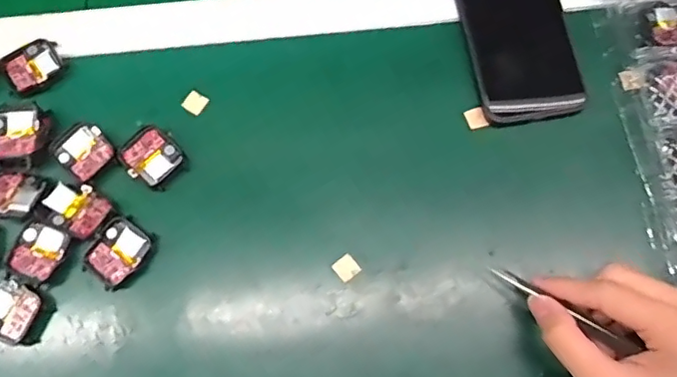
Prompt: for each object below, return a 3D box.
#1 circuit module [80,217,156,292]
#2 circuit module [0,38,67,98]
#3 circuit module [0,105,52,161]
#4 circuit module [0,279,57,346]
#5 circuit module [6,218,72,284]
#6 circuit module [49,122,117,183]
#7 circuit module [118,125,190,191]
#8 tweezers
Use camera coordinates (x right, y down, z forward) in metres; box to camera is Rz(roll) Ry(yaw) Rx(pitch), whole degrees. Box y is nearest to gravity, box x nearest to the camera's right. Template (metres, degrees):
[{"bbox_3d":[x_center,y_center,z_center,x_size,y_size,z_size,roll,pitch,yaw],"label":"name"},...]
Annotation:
[{"bbox_3d":[-0.155,0.045,0.410,0.036,0.012,0.047,33,76,11],"label":"circuit module"},{"bbox_3d":[-0.238,-0.096,0.452,0.044,0.007,0.046,-38,75,-10],"label":"circuit module"},{"bbox_3d":[-0.235,-0.042,0.428,0.041,0.010,0.040,-11,73,-2],"label":"circuit module"},{"bbox_3d":[-0.225,0.086,0.401,0.046,0.016,0.039,21,74,8],"label":"circuit module"},{"bbox_3d":[-0.211,0.043,0.406,0.034,0.005,0.041,23,75,8],"label":"circuit module"},{"bbox_3d":[-0.189,-0.029,0.428,0.041,0.004,0.035,40,78,12],"label":"circuit module"},{"bbox_3d":[-0.136,-0.024,0.428,0.039,0.005,0.044,-43,76,-11],"label":"circuit module"},{"bbox_3d":[0.142,0.076,0.370,0.095,0.009,0.009,31,76,21],"label":"tweezers"}]

